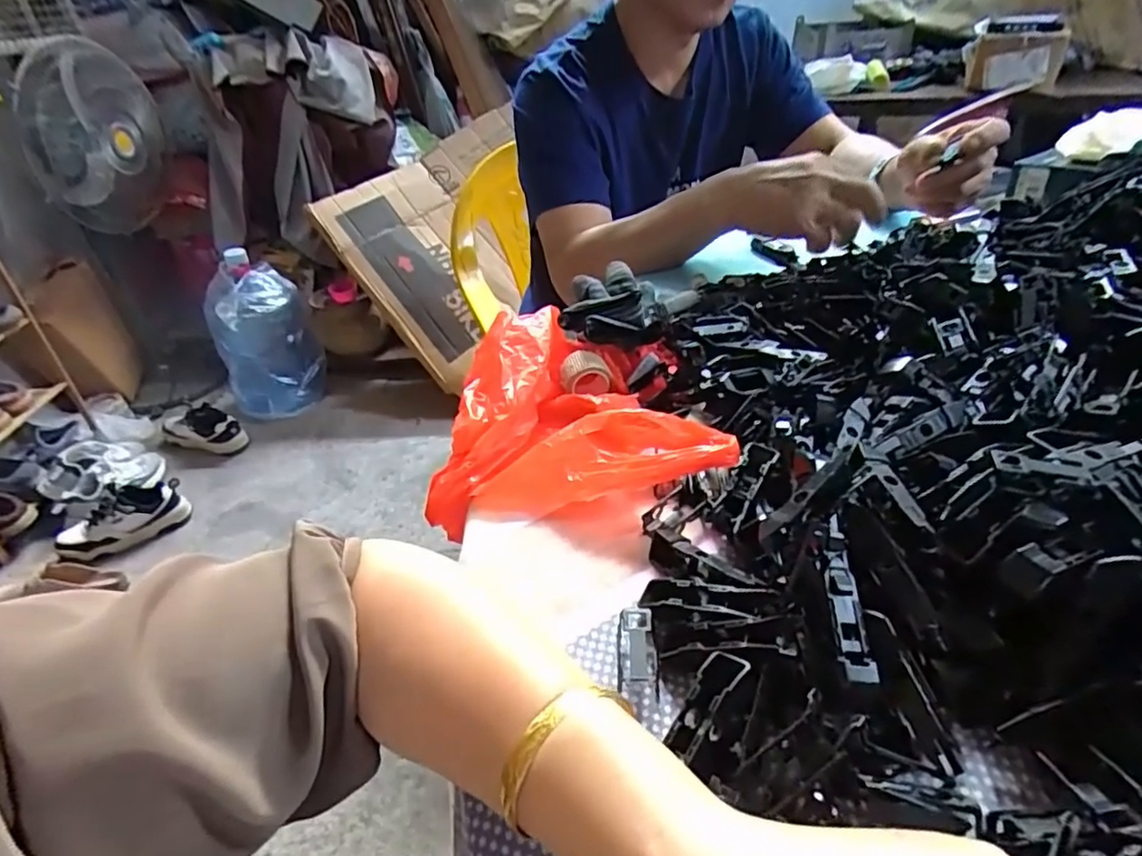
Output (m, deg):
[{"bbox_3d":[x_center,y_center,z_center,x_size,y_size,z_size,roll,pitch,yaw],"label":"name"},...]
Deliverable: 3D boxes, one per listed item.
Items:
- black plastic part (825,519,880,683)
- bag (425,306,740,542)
[{"bbox_3d":[0.118,0.073,0.271,0.014,0.009,0.069,-1,55,8],"label":"black plastic part"},{"bbox_3d":[-0.001,-0.014,0.430,0.181,0.068,0.172,-5,36,3],"label":"bag"}]

